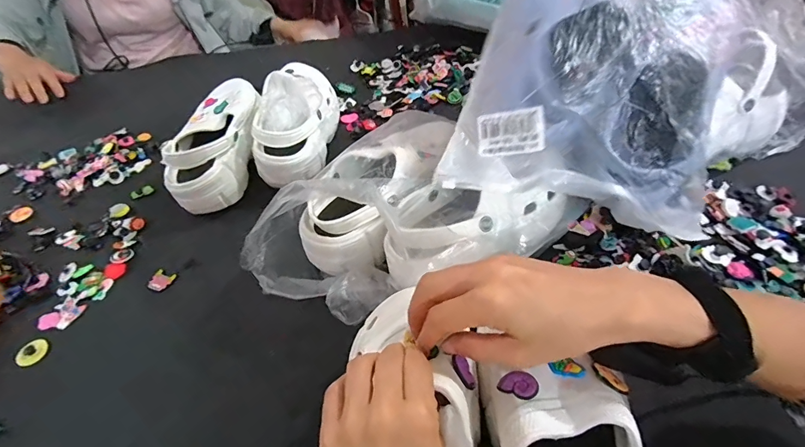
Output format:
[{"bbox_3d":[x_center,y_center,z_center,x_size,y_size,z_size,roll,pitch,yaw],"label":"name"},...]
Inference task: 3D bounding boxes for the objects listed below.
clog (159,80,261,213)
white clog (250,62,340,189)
[{"bbox_3d":[-0.265,-0.126,0.610,0.128,0.080,0.221,-10,47,-3],"label":"clog"},{"bbox_3d":[-0.154,-0.168,0.620,0.084,0.109,0.228,1,48,8],"label":"white clog"}]

